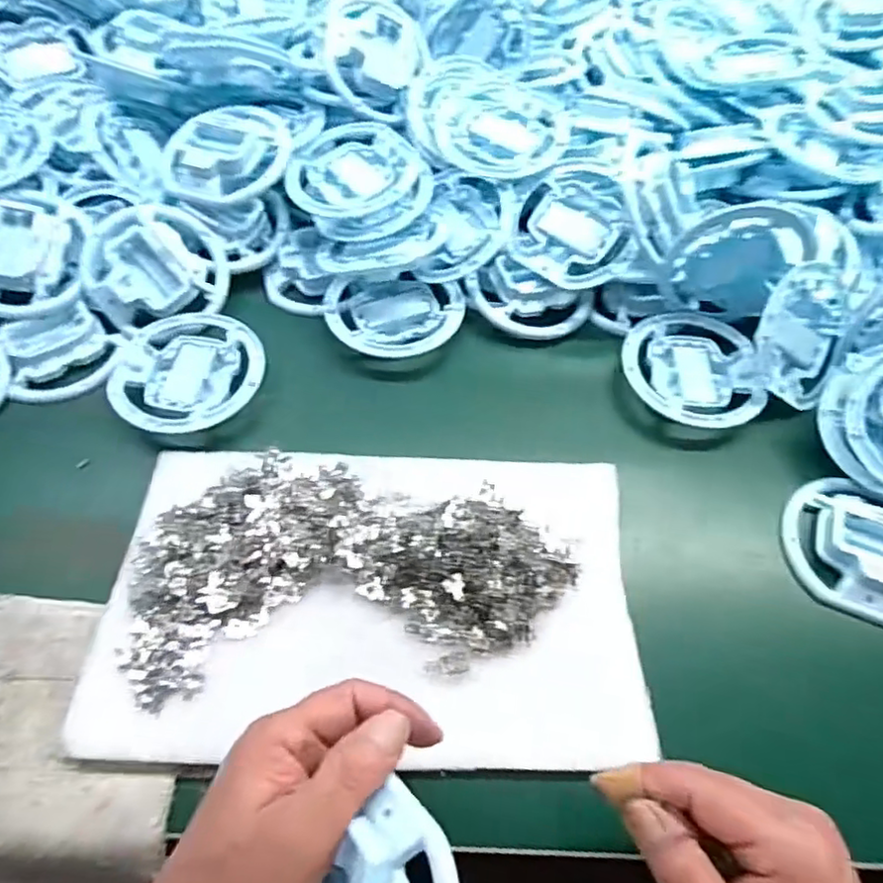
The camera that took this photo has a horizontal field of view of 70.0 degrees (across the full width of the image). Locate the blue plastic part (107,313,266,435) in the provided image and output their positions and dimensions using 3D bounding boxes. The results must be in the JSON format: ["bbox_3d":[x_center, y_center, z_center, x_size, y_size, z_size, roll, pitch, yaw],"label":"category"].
[{"bbox_3d":[-0.179,-0.052,0.449,0.102,0.015,0.098,-15,60,-11],"label":"blue plastic part"}]

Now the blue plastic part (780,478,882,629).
[{"bbox_3d":[0.273,0.067,0.398,0.101,0.019,0.091,28,62,14],"label":"blue plastic part"}]

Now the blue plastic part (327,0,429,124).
[{"bbox_3d":[-0.057,-0.319,0.522,0.082,0.022,0.096,22,86,-23],"label":"blue plastic part"}]

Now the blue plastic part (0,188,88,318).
[{"bbox_3d":[-0.314,-0.143,0.472,0.090,0.033,0.100,14,78,-13],"label":"blue plastic part"}]

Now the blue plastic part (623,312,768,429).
[{"bbox_3d":[0.184,-0.052,0.466,0.097,0.016,0.098,6,58,2],"label":"blue plastic part"}]

